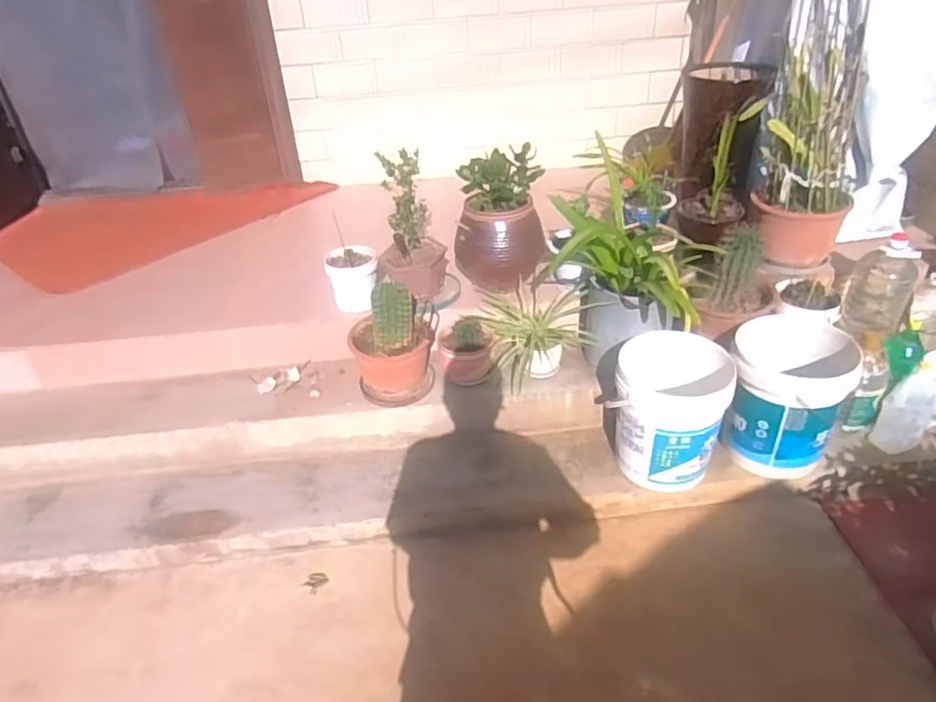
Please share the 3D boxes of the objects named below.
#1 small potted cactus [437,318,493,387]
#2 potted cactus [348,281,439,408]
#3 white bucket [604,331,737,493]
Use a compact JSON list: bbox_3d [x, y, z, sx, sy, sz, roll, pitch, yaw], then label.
[{"bbox_3d":[-0.005,-0.006,1.904,0.170,0.146,0.156,-4,34,0],"label":"small potted cactus"},{"bbox_3d":[-0.221,-0.046,1.889,0.249,0.378,0.249,-7,34,-4],"label":"potted cactus"},{"bbox_3d":[0.548,0.165,1.733,0.280,0.344,0.280,-3,34,2],"label":"white bucket"}]

